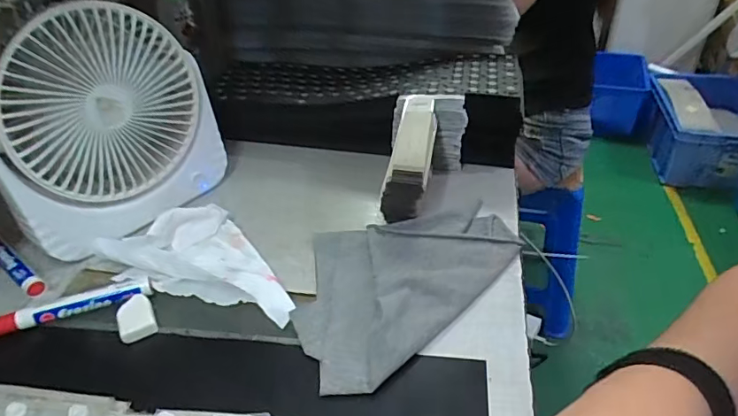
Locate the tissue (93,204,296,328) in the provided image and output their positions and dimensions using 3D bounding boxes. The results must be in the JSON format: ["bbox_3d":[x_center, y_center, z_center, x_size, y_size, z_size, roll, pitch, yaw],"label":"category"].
[{"bbox_3d":[-0.140,0.035,0.437,0.185,0.034,0.090,9,39,16],"label":"tissue"}]

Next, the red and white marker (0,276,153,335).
[{"bbox_3d":[-0.244,0.080,0.398,0.138,0.013,0.016,-16,38,-16],"label":"red and white marker"}]

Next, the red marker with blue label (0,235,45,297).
[{"bbox_3d":[-0.326,0.042,0.453,0.130,0.014,0.017,25,45,32],"label":"red marker with blue label"}]

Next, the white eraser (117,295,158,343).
[{"bbox_3d":[-0.180,0.085,0.392,0.027,0.008,0.041,-22,41,-23],"label":"white eraser"}]

